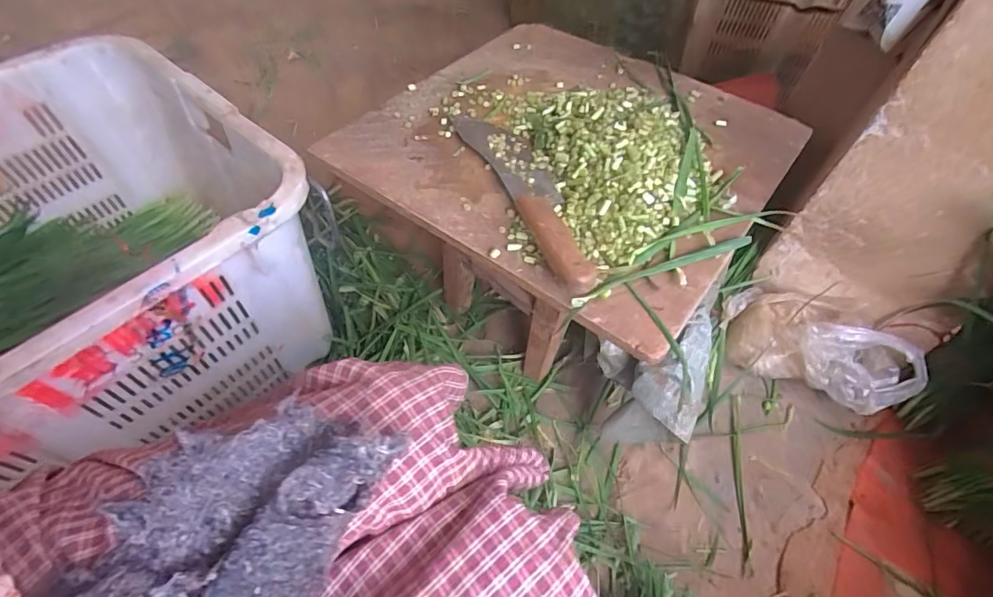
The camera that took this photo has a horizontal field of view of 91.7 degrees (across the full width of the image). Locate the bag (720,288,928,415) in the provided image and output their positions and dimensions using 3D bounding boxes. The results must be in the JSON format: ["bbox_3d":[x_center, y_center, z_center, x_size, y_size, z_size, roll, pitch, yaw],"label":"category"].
[{"bbox_3d":[0.523,0.082,0.798,0.303,0.121,0.146,30,58,16],"label":"bag"}]

